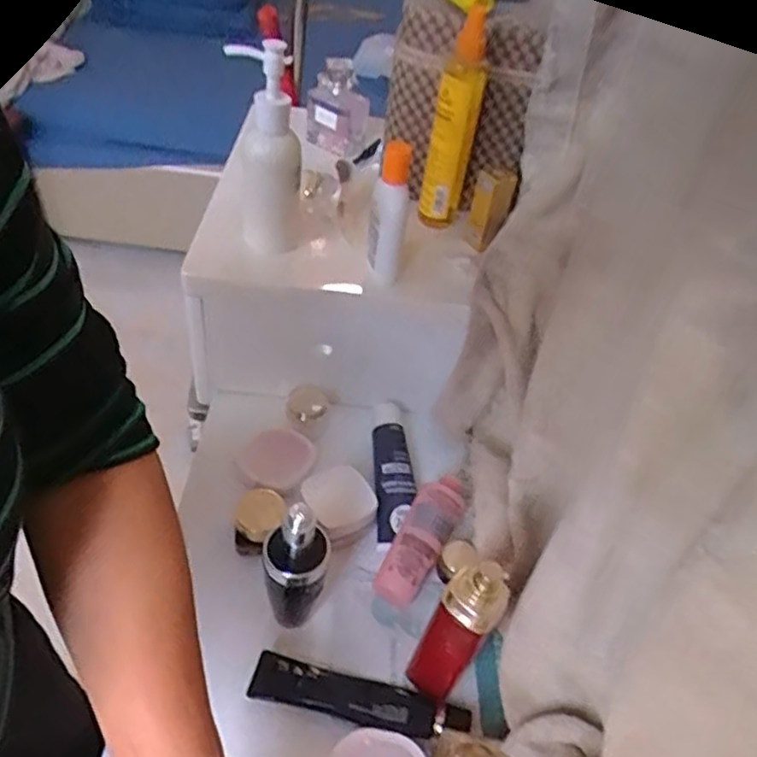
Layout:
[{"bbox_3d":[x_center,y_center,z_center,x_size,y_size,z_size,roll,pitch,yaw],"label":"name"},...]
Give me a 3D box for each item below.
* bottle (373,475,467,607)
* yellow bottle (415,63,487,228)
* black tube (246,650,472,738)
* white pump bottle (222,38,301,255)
[{"bbox_3d":[0.037,0.135,0.569,0.041,0.030,0.114,25,61,17],"label":"bottle"},{"bbox_3d":[0.071,-0.230,0.666,0.045,0.158,0.040,7,44,-1],"label":"yellow bottle"},{"bbox_3d":[-0.014,0.233,0.488,0.159,0.017,0.033,13,44,5],"label":"black tube"},{"bbox_3d":[-0.100,-0.210,0.613,0.068,0.172,0.064,1,44,-7],"label":"white pump bottle"}]

